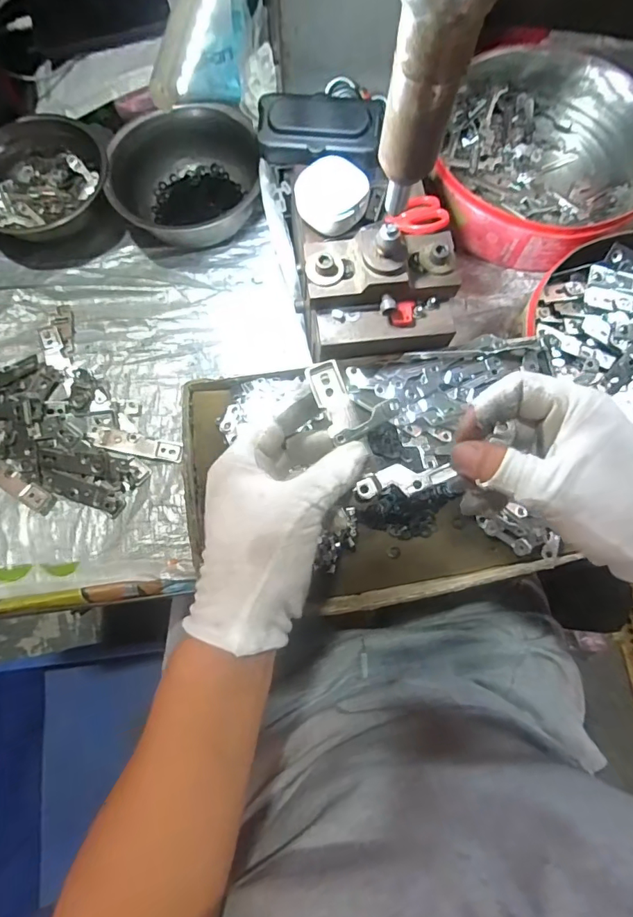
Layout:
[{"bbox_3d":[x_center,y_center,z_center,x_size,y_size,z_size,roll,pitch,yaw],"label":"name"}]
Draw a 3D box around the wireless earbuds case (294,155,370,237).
[{"bbox_3d":[0.014,-0.217,0.394,0.055,0.028,0.054,-36,96,15],"label":"wireless earbuds case"}]

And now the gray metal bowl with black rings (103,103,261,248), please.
[{"bbox_3d":[-0.135,-0.294,0.496,0.150,0.067,0.123,-5,76,-3],"label":"gray metal bowl with black rings"}]

